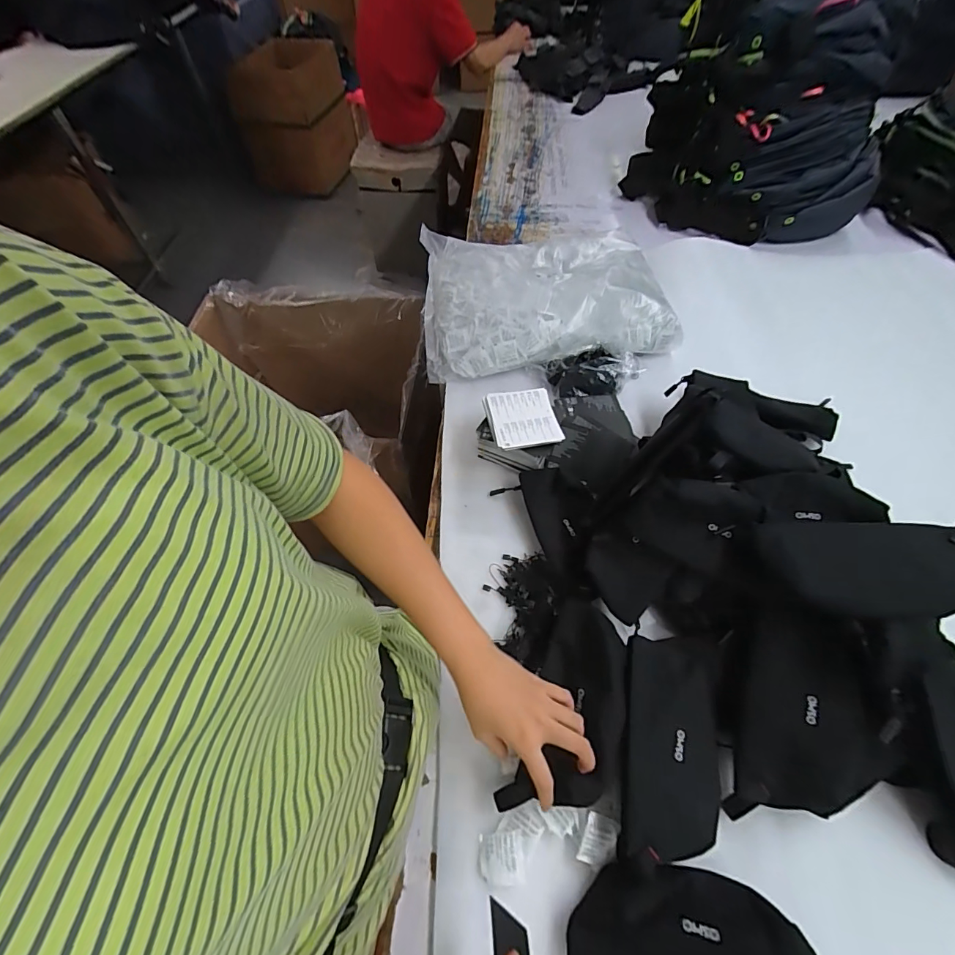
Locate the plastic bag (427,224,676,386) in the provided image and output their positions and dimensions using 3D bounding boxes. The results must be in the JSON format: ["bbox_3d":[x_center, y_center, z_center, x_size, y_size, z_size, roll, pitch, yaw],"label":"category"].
[{"bbox_3d":[0.117,-0.356,0.839,0.452,0.077,0.350,-8,57,-4],"label":"plastic bag"}]

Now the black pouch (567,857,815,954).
[{"bbox_3d":[0.185,0.385,0.351,0.209,0.032,0.103,-2,53,28],"label":"black pouch"}]

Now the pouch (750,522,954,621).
[{"bbox_3d":[0.391,0.086,0.432,0.198,0.035,0.096,5,57,5],"label":"pouch"}]

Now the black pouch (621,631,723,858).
[{"bbox_3d":[0.192,0.264,0.452,0.081,0.049,0.201,12,58,9],"label":"black pouch"}]

